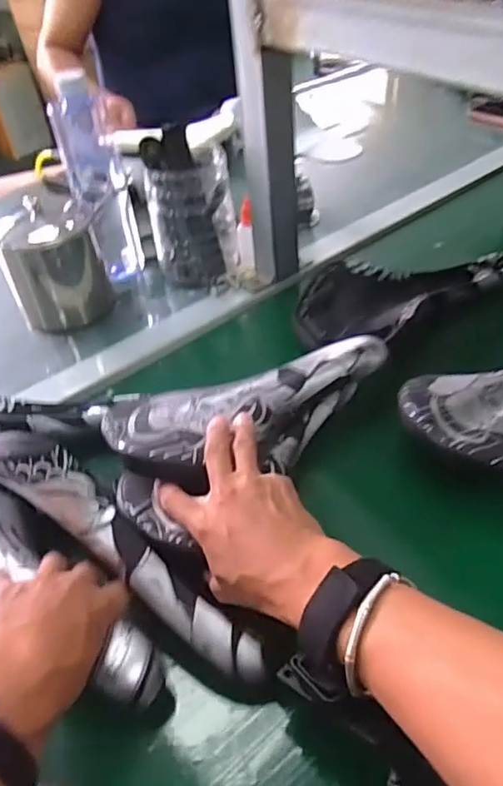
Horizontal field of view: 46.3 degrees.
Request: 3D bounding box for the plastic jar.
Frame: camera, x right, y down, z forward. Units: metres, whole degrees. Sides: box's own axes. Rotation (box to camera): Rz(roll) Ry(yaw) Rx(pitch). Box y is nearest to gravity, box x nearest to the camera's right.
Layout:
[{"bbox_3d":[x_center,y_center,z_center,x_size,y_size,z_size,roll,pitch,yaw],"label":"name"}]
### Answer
[{"bbox_3d":[-0.069,-0.207,0.704,0.100,0.133,0.083,-6,43,-2],"label":"plastic jar"}]

